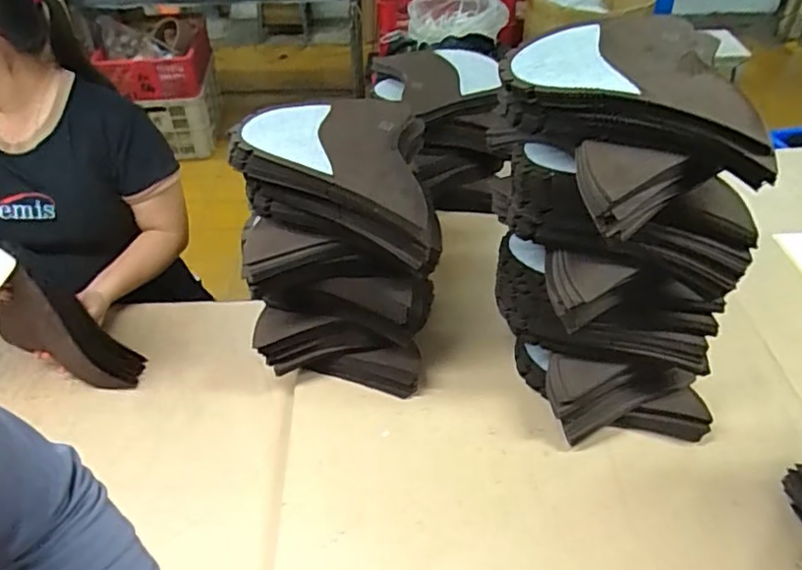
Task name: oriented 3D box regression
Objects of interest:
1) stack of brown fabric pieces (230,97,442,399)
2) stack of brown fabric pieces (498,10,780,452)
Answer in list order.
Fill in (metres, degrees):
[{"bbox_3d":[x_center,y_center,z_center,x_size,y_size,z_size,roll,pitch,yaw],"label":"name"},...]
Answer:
[{"bbox_3d":[-0.079,-0.038,0.856,0.230,0.370,0.215,-2,42,-1],"label":"stack of brown fabric pieces"},{"bbox_3d":[0.249,-0.031,0.750,0.259,0.482,0.213,-4,42,-4],"label":"stack of brown fabric pieces"}]

